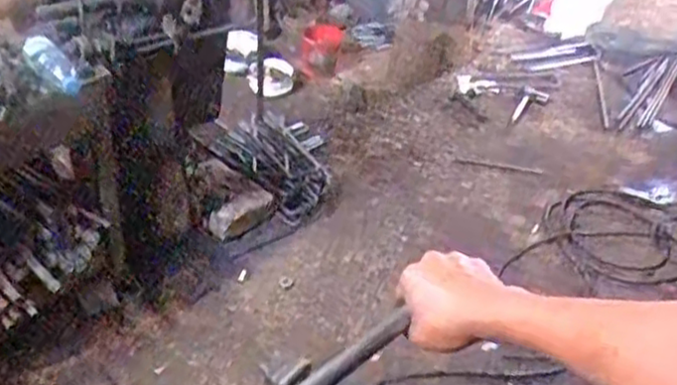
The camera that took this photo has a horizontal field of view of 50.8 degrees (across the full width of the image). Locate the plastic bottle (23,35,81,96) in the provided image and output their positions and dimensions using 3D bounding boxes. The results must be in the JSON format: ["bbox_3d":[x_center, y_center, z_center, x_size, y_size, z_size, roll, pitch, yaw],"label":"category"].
[{"bbox_3d":[-0.601,-0.262,1.489,0.088,0.066,0.186,-18,43,-24],"label":"plastic bottle"}]

